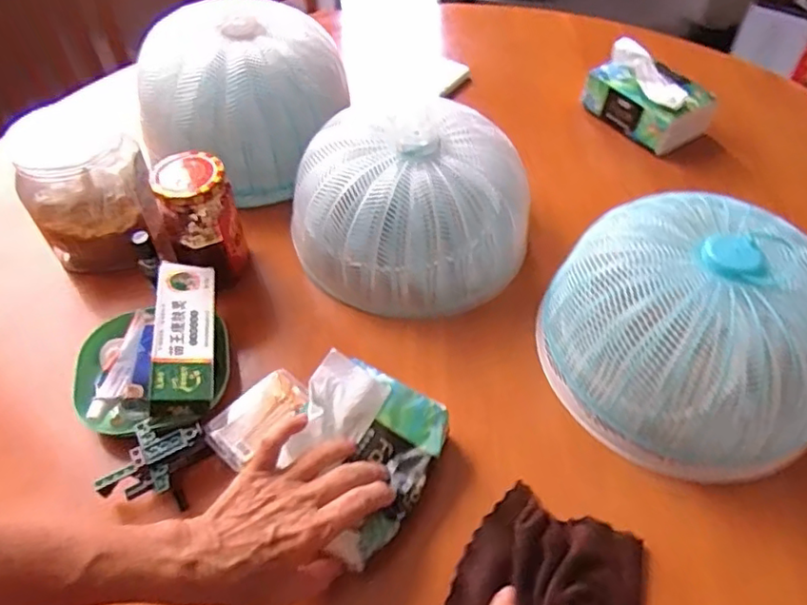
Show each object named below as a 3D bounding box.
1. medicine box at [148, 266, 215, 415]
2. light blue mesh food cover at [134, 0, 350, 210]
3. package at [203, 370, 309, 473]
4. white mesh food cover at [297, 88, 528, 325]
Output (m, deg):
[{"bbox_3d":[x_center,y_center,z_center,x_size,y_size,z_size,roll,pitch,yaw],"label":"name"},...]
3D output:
[{"bbox_3d":[-0.186,0.030,0.533,0.046,0.030,0.141,3,50,-16],"label":"medicine box"},{"bbox_3d":[-0.175,-0.229,0.691,0.221,0.133,0.199,3,51,3],"label":"light blue mesh food cover"},{"bbox_3d":[-0.118,0.092,0.508,0.084,0.012,0.045,-36,59,-26],"label":"package"},{"bbox_3d":[0.008,-0.101,0.616,0.198,0.143,0.202,34,59,25],"label":"white mesh food cover"}]

